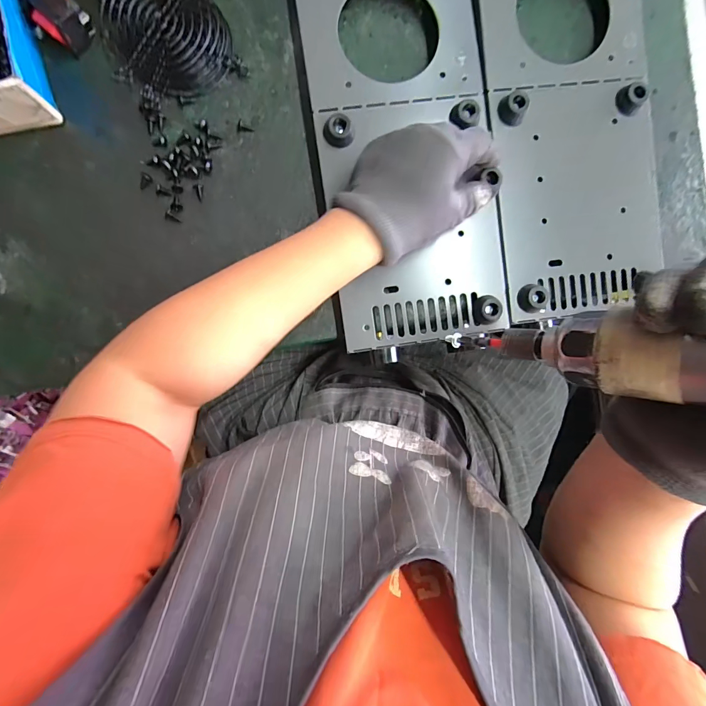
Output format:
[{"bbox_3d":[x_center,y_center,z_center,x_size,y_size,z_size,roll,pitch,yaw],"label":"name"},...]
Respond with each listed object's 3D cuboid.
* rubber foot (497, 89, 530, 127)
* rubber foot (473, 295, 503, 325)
[{"bbox_3d":[0.143,-0.215,0.319,0.026,0.014,0.024,0,92,-3],"label":"rubber foot"},{"bbox_3d":[0.121,-0.039,0.324,0.025,0.014,0.025,0,92,-3],"label":"rubber foot"}]

